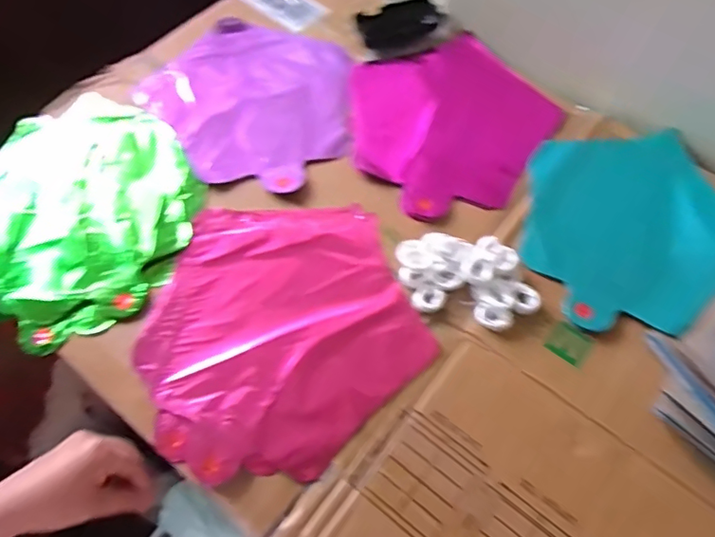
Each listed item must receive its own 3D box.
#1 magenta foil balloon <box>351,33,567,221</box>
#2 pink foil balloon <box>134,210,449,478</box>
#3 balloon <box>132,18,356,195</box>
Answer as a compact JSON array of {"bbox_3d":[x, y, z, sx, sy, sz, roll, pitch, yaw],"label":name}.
[{"bbox_3d":[0.099,-0.168,0.608,0.228,0.009,0.223,1,63,-2],"label":"magenta foil balloon"},{"bbox_3d":[-0.071,0.049,0.484,0.235,0.006,0.245,-21,66,-12],"label":"pink foil balloon"},{"bbox_3d":[-0.105,-0.191,0.608,0.228,0.018,0.223,1,63,-2],"label":"balloon"}]

